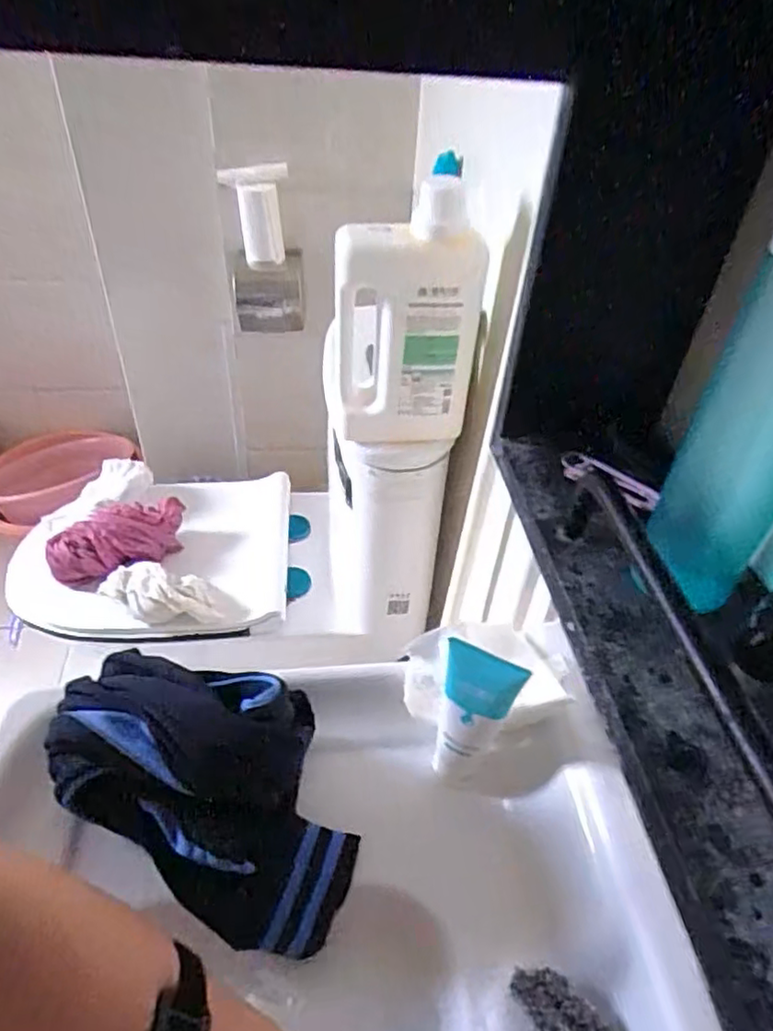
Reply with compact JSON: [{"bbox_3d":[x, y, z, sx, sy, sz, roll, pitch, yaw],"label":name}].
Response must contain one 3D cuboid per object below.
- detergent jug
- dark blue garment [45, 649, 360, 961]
[{"bbox_3d":[0.023,-0.214,0.721,0.160,0.269,0.074,2,44,-2],"label":"detergent jug"},{"bbox_3d":[-0.129,0.197,0.475,0.230,0.139,0.134,23,47,19],"label":"dark blue garment"}]

